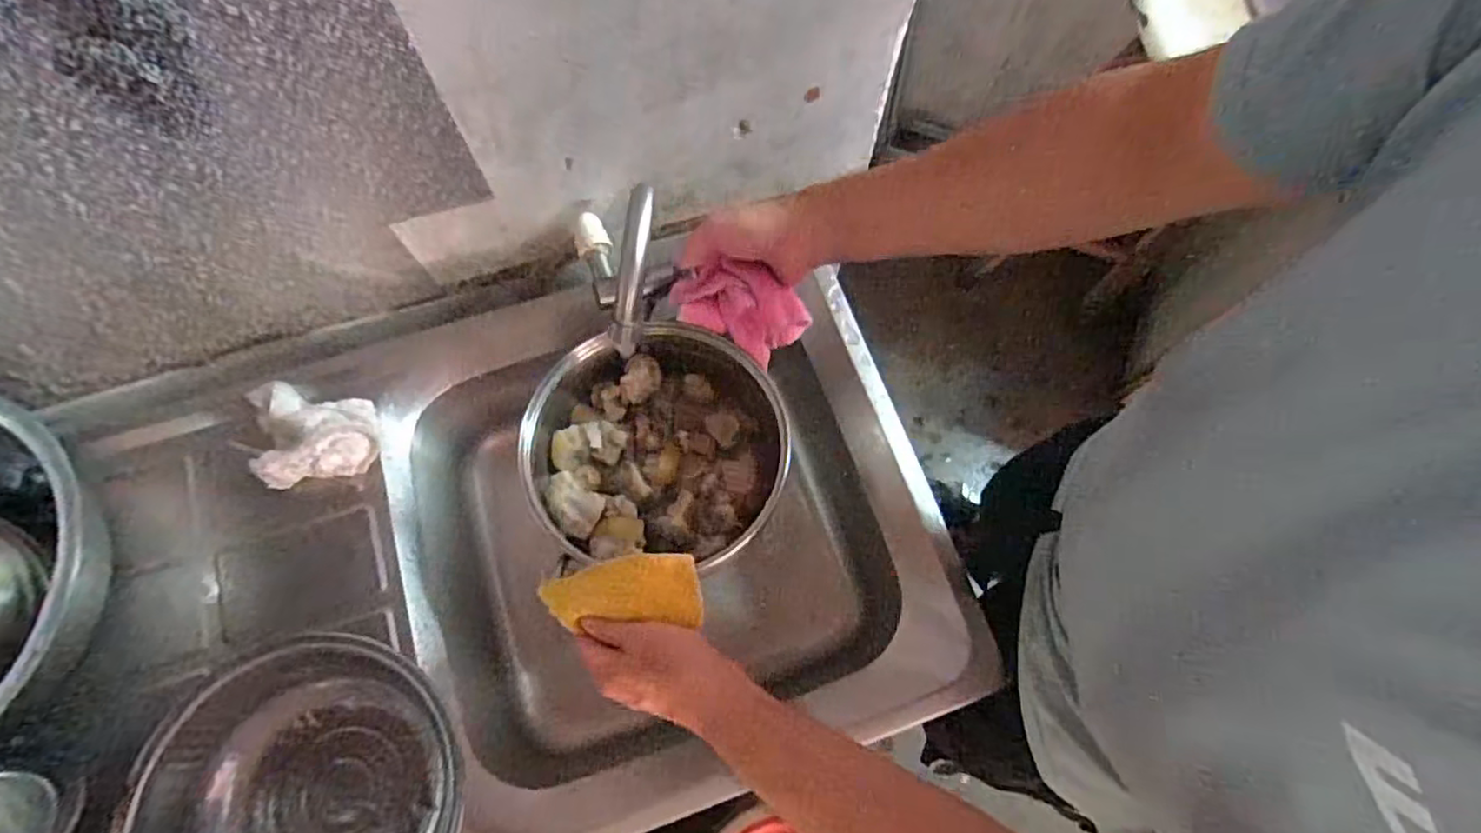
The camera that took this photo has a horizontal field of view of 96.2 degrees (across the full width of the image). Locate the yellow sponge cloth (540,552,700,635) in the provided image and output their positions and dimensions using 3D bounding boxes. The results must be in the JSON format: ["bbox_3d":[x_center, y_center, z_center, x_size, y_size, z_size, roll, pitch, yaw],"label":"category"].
[{"bbox_3d":[-0.089,0.129,0.494,0.117,0.025,0.050,-2,71,-2],"label":"yellow sponge cloth"}]

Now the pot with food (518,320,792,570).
[{"bbox_3d":[-0.075,0.027,0.607,0.225,0.103,0.200,-20,73,-9],"label":"pot with food"}]

